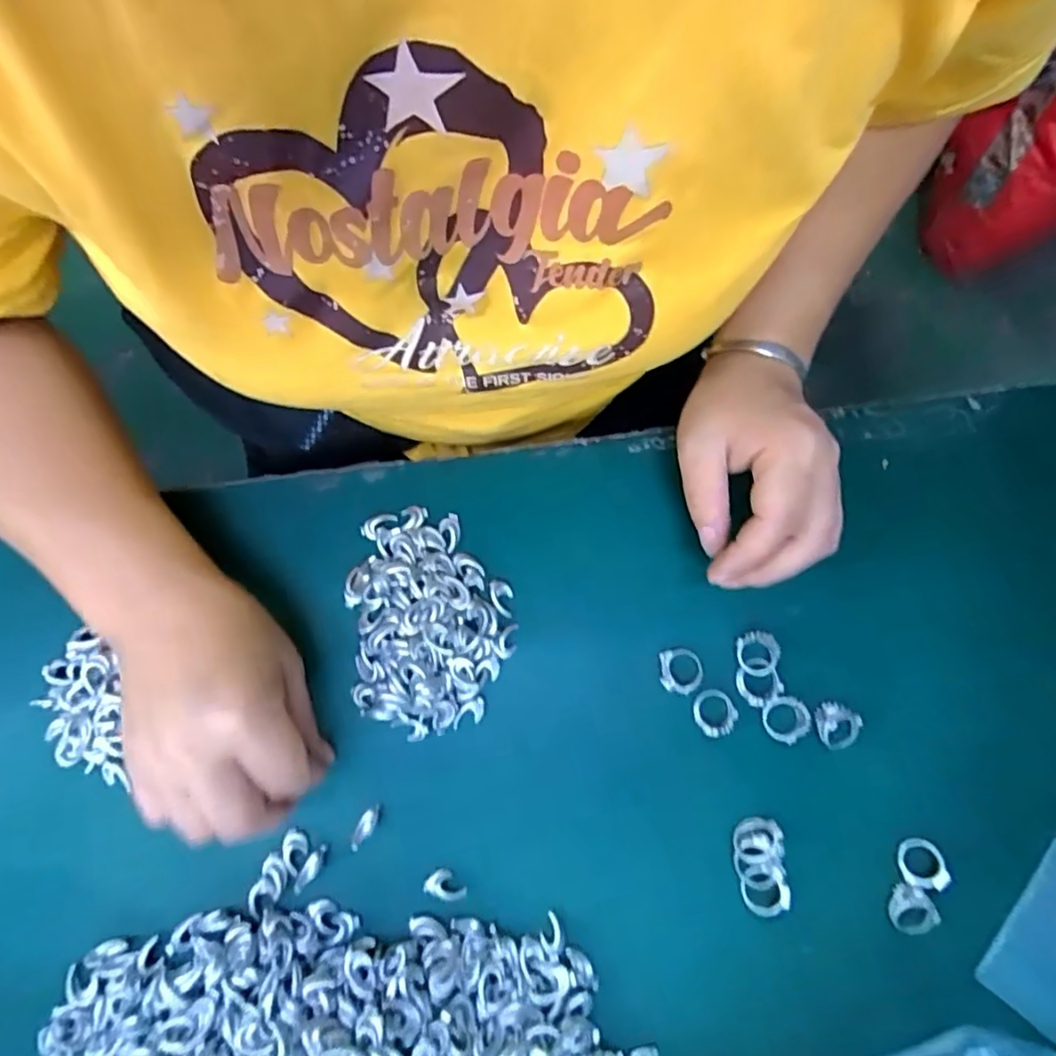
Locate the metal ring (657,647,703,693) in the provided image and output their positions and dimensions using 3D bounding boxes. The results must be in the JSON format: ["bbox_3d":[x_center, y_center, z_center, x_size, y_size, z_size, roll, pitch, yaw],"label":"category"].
[{"bbox_3d":[0.081,0.074,0.329,0.022,0.004,0.023,0,79,-2],"label":"metal ring"}]

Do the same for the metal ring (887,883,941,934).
[{"bbox_3d":[0.188,0.188,0.308,0.022,0.011,0.021,0,79,-2],"label":"metal ring"}]

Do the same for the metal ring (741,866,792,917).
[{"bbox_3d":[0.116,0.179,0.308,0.024,0.004,0.023,1,93,26],"label":"metal ring"}]

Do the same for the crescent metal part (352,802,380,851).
[{"bbox_3d":[-0.081,0.148,0.312,0.009,0.005,0.022,22,78,5],"label":"crescent metal part"}]

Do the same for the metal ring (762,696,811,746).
[{"bbox_3d":[0.134,0.099,0.324,0.024,0.004,0.022,0,79,-2],"label":"metal ring"}]

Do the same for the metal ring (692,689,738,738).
[{"bbox_3d":[0.097,0.095,0.325,0.022,0.006,0.022,0,79,-2],"label":"metal ring"}]

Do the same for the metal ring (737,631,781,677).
[{"bbox_3d":[0.121,0.066,0.330,0.022,0.004,0.023,-2,83,15],"label":"metal ring"}]

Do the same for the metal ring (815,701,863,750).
[{"bbox_3d":[0.161,0.102,0.325,0.022,0.005,0.023,0,79,-2],"label":"metal ring"}]

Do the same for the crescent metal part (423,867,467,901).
[{"bbox_3d":[-0.040,0.177,0.311,0.021,0.004,0.013,17,78,3],"label":"crescent metal part"}]

